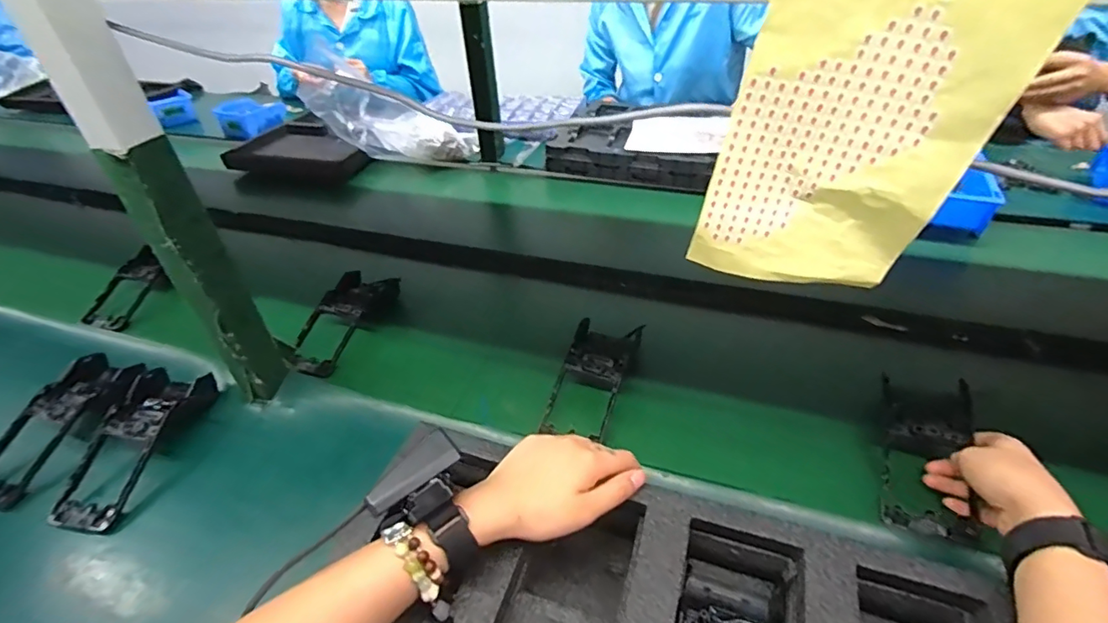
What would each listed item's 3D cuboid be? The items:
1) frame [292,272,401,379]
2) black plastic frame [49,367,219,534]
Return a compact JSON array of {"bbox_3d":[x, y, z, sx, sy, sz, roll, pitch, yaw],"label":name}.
[{"bbox_3d":[-0.289,0.012,0.712,0.084,0.040,0.182,12,42,18],"label":"frame"},{"bbox_3d":[-0.456,0.141,0.568,0.076,0.042,0.182,6,41,12],"label":"black plastic frame"}]

